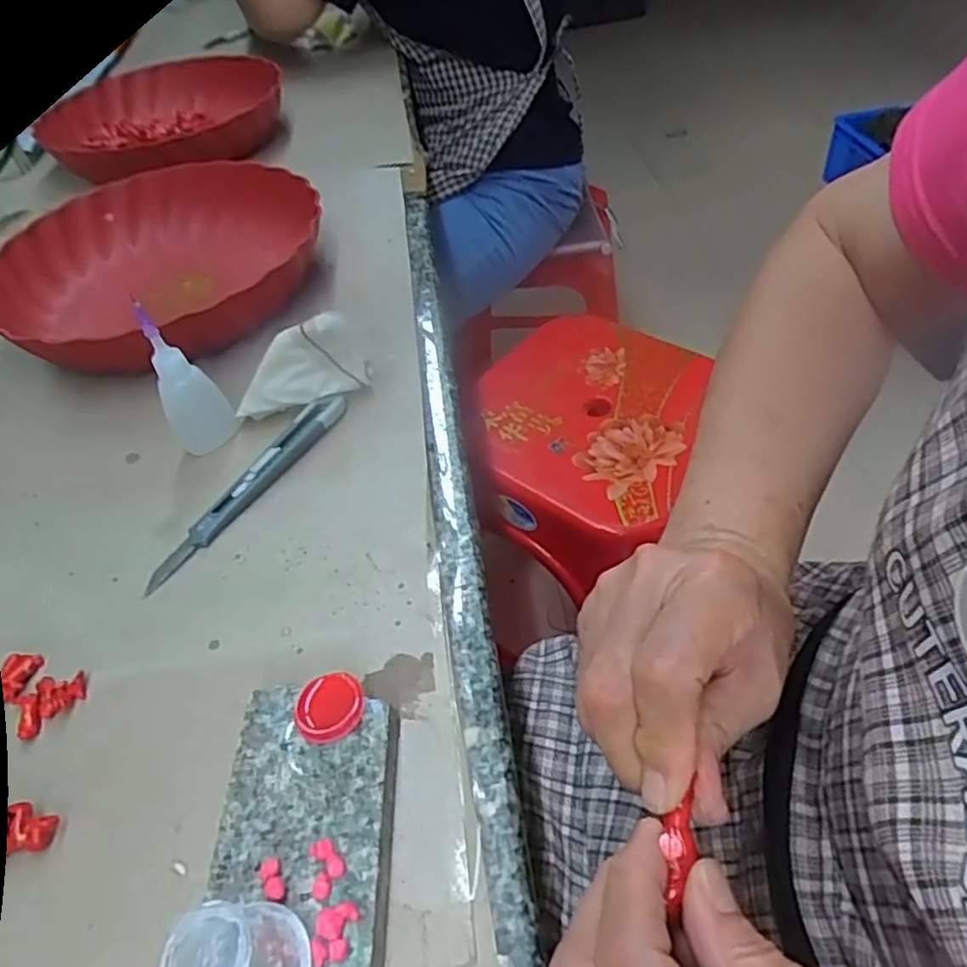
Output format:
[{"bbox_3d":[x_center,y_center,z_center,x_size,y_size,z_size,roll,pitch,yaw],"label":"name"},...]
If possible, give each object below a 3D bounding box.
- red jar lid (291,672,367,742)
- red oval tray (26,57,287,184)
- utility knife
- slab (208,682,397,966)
[{"bbox_3d":[-0.062,0.089,0.272,0.028,0.004,0.026,-4,52,5],"label":"red jar lid"},{"bbox_3d":[-0.312,-0.377,0.701,0.207,0.047,0.230,-5,48,2],"label":"red oval tray"},{"bbox_3d":[-0.129,-0.001,0.377,0.018,0.017,0.144,24,55,25],"label":"utility knife"},{"bbox_3d":[-0.064,0.129,0.250,0.061,0.022,0.108,-4,48,3],"label":"slab"}]

